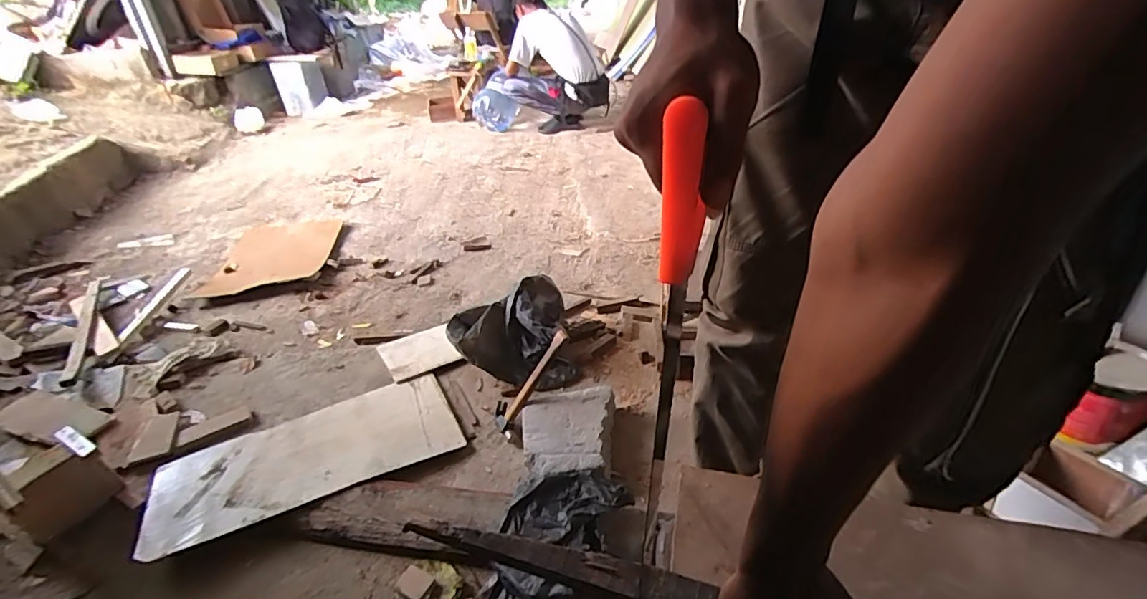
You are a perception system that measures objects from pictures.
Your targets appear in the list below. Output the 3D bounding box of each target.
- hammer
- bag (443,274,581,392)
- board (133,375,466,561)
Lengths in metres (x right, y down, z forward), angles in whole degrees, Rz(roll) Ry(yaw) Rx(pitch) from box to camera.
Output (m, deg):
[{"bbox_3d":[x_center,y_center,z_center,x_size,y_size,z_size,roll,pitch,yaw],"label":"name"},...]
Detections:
[{"bbox_3d":[-0.093,0.167,1.084,0.023,0.258,0.094,23,20,-33],"label":"hammer"},{"bbox_3d":[-0.150,0.080,1.270,0.283,0.137,0.280,-8,34,-7],"label":"bag"},{"bbox_3d":[-0.535,0.313,1.078,0.558,0.011,0.267,-16,32,-23],"label":"board"}]

